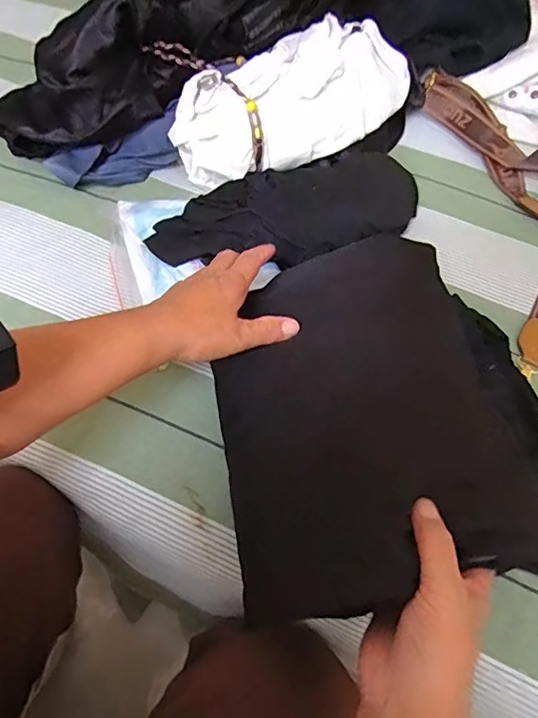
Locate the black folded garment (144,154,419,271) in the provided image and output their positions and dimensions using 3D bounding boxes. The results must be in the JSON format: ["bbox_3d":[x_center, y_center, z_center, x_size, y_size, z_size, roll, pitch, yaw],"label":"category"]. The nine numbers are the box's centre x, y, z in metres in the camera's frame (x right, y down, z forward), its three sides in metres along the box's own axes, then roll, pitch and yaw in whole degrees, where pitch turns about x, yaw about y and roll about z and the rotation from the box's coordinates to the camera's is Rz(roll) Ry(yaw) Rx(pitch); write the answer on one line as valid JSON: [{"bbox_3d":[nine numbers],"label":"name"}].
[{"bbox_3d":[0.031,-0.156,0.554,0.301,0.043,0.120,-18,58,-16],"label":"black folded garment"}]

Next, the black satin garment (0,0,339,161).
[{"bbox_3d":[-0.134,-0.368,0.585,0.455,0.098,0.148,-26,57,8],"label":"black satin garment"}]

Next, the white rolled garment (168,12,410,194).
[{"bbox_3d":[0.040,-0.293,0.582,0.284,0.096,0.100,-30,62,-23],"label":"white rolled garment"}]

